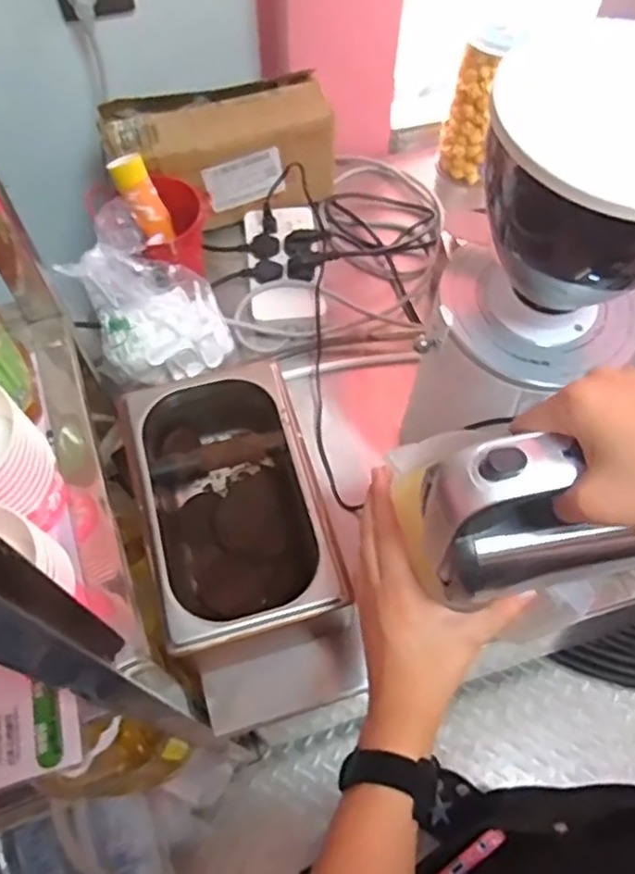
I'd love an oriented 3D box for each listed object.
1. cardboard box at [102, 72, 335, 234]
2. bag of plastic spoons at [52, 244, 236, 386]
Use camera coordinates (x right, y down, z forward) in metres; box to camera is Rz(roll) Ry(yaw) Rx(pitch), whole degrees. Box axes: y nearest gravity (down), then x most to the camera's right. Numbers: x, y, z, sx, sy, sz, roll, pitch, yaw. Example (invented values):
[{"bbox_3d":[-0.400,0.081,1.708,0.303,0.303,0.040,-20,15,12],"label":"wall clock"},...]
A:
[{"bbox_3d":[-0.117,-0.359,0.865,0.269,0.133,0.117,-12,62,-7],"label":"cardboard box"},{"bbox_3d":[-0.174,-0.137,0.732,0.129,0.110,0.115,-26,64,-14],"label":"bag of plastic spoons"}]

